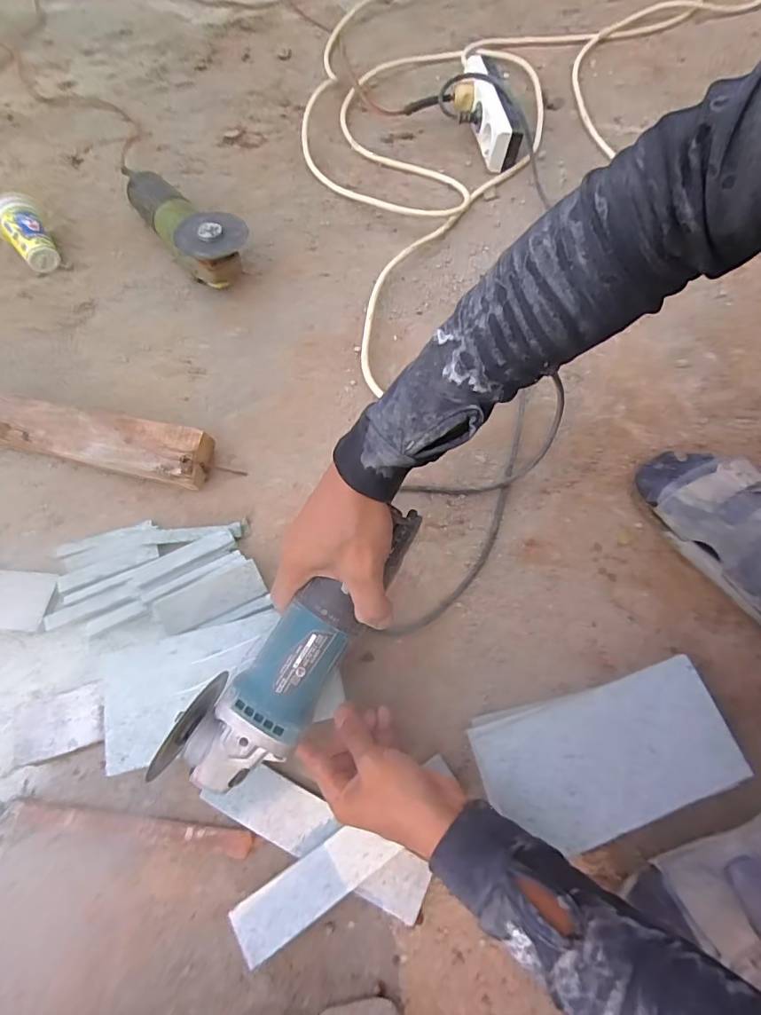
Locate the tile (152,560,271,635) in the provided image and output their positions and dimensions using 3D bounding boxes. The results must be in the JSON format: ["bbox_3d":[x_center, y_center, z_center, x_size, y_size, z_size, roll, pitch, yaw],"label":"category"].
[{"bbox_3d":[-0.163,0.088,0.494,0.099,0.006,0.039,-25,101,-9],"label":"tile"}]

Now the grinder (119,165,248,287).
[{"bbox_3d":[-0.267,-0.393,0.694,0.084,0.090,0.265,-34,69,-13],"label":"grinder"}]

